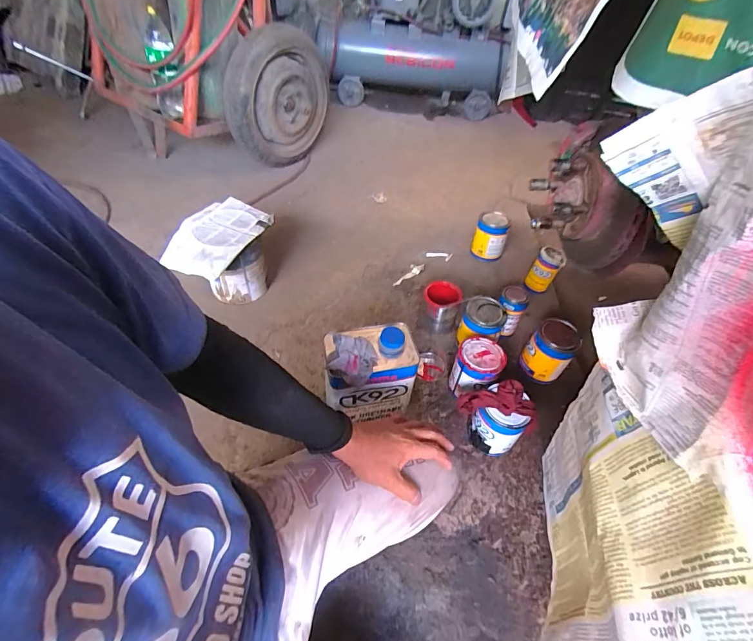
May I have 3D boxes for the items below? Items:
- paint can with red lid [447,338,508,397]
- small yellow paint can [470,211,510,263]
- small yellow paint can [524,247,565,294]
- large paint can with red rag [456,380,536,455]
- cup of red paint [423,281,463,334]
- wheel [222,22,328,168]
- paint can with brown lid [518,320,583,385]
[{"bbox_3d":[0.233,0.118,0.905,0.100,0.129,0.106,3,48,-3],"label":"paint can with red lid"},{"bbox_3d":[0.378,-0.278,1.284,0.101,0.139,0.095,3,48,-3],"label":"small yellow paint can"},{"bbox_3d":[0.514,-0.150,1.176,0.074,0.129,0.074,3,48,-3],"label":"small yellow paint can"},{"bbox_3d":[0.247,0.208,0.815,0.136,0.155,0.108,1,48,-4],"label":"large paint can with red rag"},{"bbox_3d":[0.173,-0.036,1.049,0.106,0.112,0.099,2,48,-2],"label":"cup of red paint"},{"bbox_3d":[-0.382,-0.859,1.536,0.441,0.471,0.178,-25,54,-25],"label":"wheel"},{"bbox_3d":[0.428,0.074,0.948,0.100,0.144,0.095,3,48,-3],"label":"paint can with brown lid"}]

